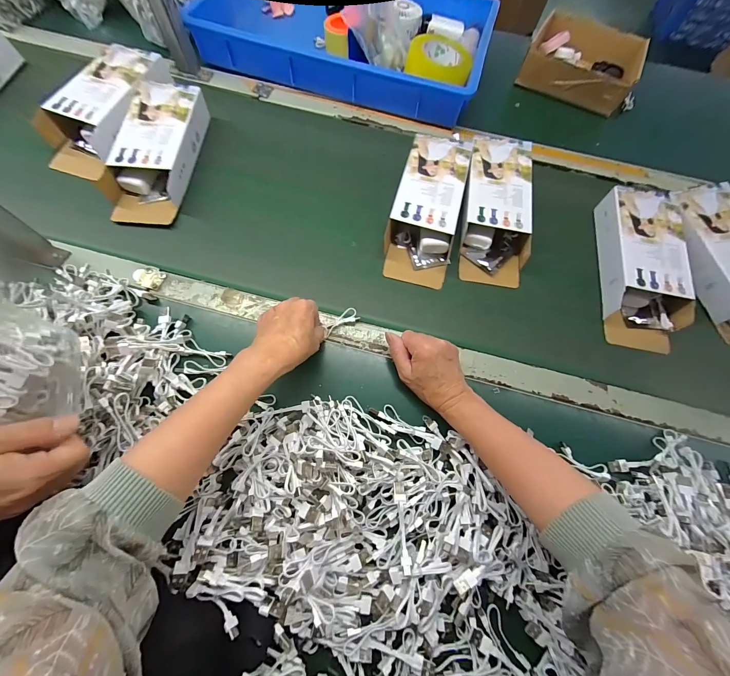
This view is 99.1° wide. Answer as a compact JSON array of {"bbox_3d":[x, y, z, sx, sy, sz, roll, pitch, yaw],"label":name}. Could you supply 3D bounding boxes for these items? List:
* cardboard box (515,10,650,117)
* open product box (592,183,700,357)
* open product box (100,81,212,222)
[{"bbox_3d":[0.459,-0.586,0.659,0.208,0.057,0.196,29,68,6],"label":"cardboard box"},{"bbox_3d":[0.424,-0.114,0.477,0.106,0.051,0.254,12,68,-1],"label":"open product box"},{"bbox_3d":[-0.340,-0.304,0.509,0.117,0.058,0.248,6,68,-3],"label":"open product box"}]

